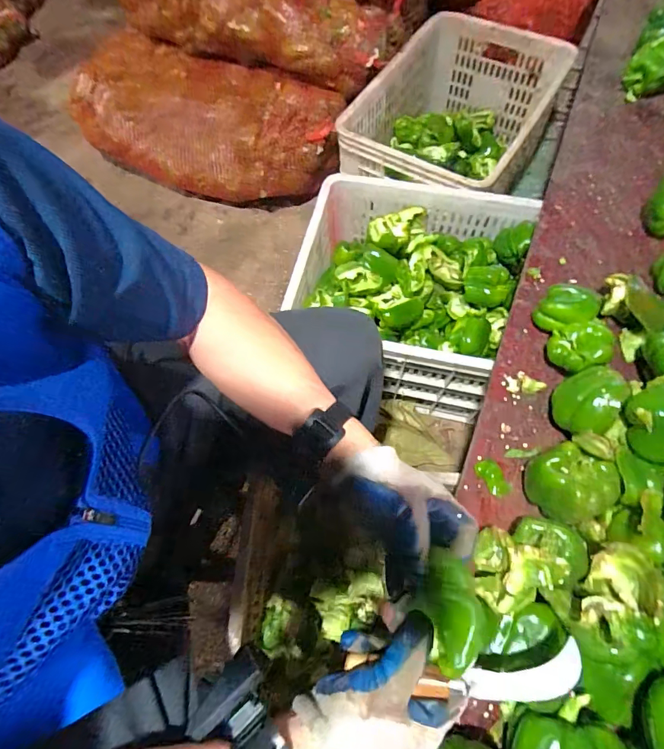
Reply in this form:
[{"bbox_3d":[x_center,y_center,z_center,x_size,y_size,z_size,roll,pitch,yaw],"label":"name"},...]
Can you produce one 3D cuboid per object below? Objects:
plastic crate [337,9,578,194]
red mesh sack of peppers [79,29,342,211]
[{"bbox_3d":[0.282,-0.585,0.998,0.365,0.227,0.505,30,71,14],"label":"plastic crate"},{"bbox_3d":[-0.341,-0.652,1.090,0.754,0.201,0.296,25,70,12],"label":"red mesh sack of peppers"}]

